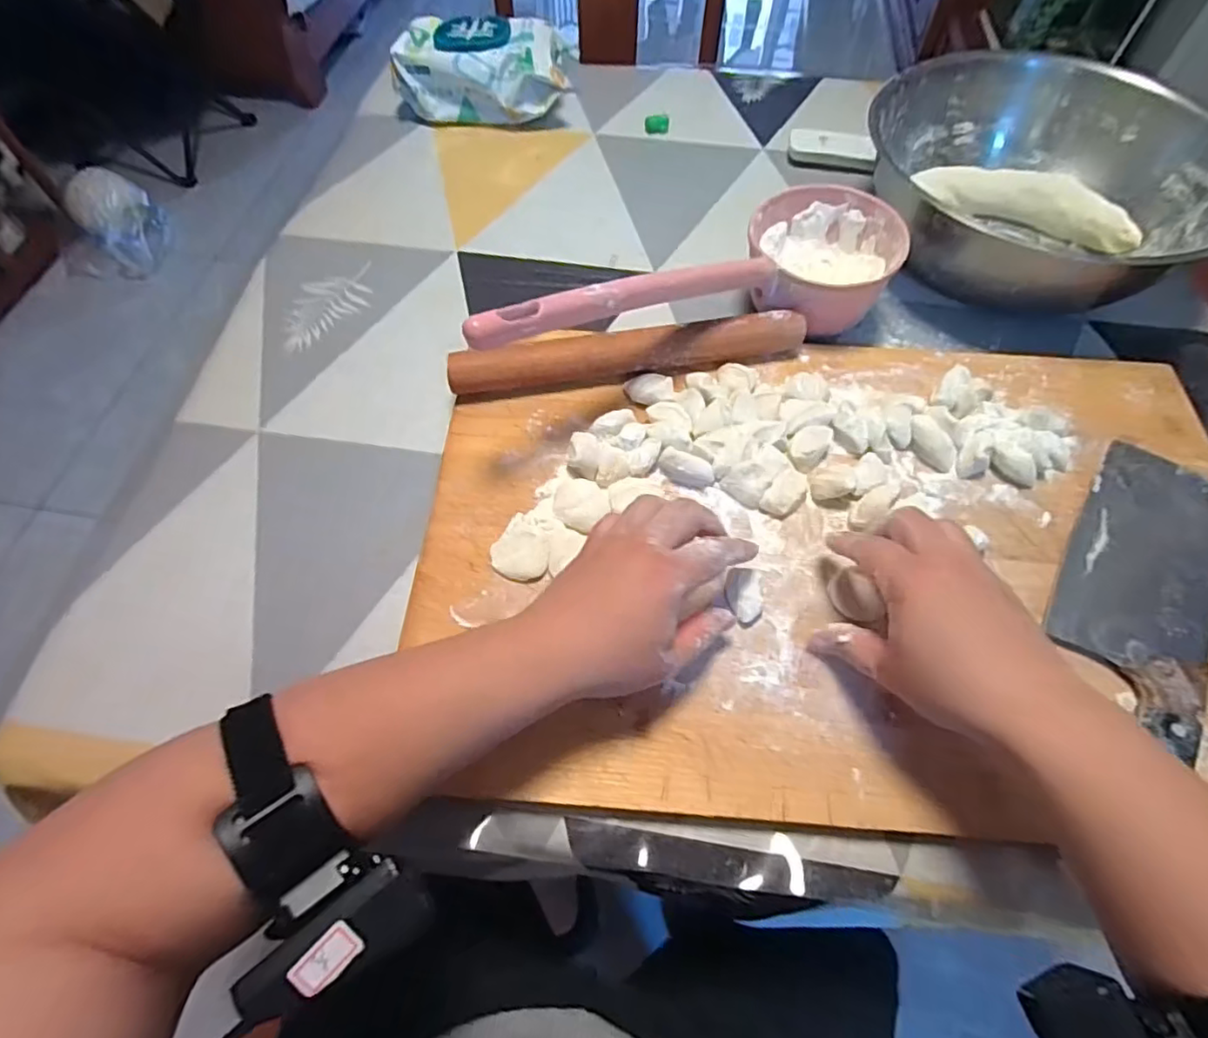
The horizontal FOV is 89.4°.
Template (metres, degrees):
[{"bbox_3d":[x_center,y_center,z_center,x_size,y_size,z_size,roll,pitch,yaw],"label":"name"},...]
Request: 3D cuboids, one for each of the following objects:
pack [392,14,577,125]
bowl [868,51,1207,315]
[{"bbox_3d":[-0.129,-0.497,0.672,0.176,0.068,0.101,4,61,2],"label":"pack"},{"bbox_3d":[0.374,-0.300,0.532,0.264,0.090,0.265,-7,61,-4],"label":"bowl"}]

